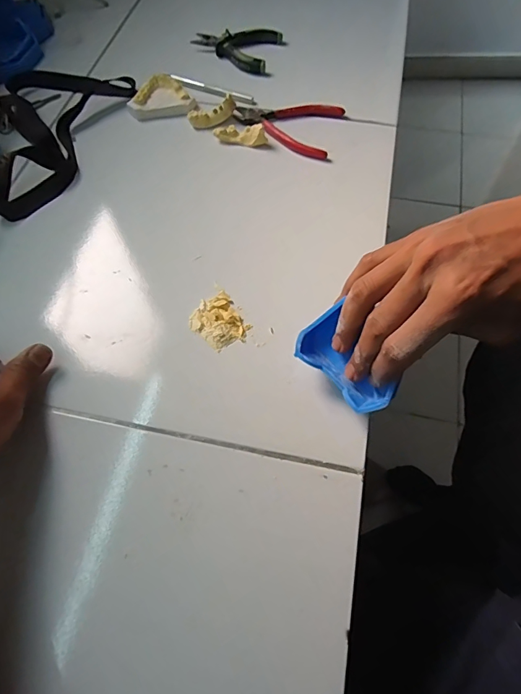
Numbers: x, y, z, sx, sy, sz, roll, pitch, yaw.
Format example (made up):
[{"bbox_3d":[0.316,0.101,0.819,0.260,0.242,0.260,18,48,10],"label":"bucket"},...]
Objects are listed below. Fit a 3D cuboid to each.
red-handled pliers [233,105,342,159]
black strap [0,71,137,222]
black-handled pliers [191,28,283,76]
[{"bbox_3d":[0.027,-0.258,0.482,0.119,0.012,0.083,14,64,8],"label":"red-handled pliers"},{"bbox_3d":[-0.255,-0.248,0.474,0.140,0.038,0.235,20,65,11],"label":"black strap"},{"bbox_3d":[-0.035,-0.402,0.554,0.111,0.018,0.079,18,64,10],"label":"black-handled pliers"}]

